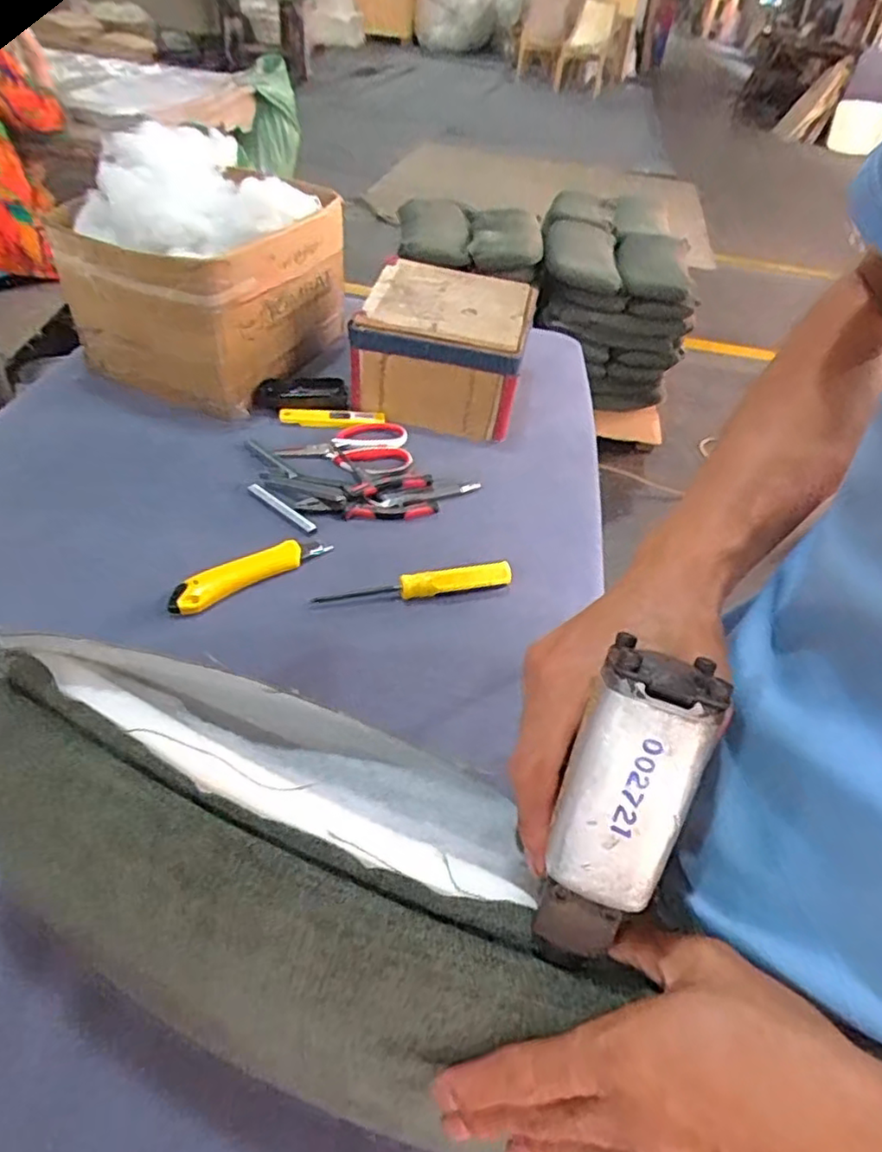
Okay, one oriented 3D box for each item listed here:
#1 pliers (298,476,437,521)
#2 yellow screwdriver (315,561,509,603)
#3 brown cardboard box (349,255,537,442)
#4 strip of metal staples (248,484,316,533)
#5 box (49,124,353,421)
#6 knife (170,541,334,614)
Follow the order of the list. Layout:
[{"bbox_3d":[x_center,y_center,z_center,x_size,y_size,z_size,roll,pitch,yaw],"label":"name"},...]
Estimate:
[{"bbox_3d":[-0.082,-0.089,0.726,0.151,0.019,0.054,-6,48,-12],"label":"pliers"},{"bbox_3d":[-0.024,0.008,0.640,0.195,0.024,0.021,-7,48,-12],"label":"yellow screwdriver"},{"bbox_3d":[0.010,-0.316,0.884,0.210,0.124,0.216,12,47,6],"label":"brown cardboard box"},{"bbox_3d":[-0.176,-0.075,0.715,0.104,0.012,0.009,34,52,24],"label":"strip of metal staples"},{"bbox_3d":[-0.314,-0.400,0.860,0.255,0.219,0.276,22,47,15],"label":"box"},{"bbox_3d":[-0.190,-0.006,0.639,0.162,0.013,0.035,-28,55,-28],"label":"knife"}]

